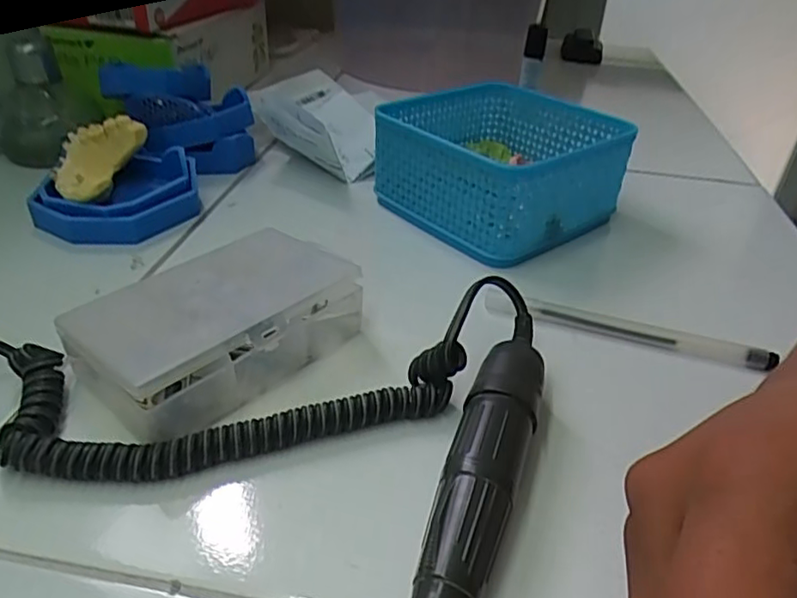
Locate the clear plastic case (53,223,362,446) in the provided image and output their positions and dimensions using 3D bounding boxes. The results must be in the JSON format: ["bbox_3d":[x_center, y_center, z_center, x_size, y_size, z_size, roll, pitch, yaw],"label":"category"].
[{"bbox_3d":[-0.081,0.011,0.274,0.072,0.037,0.120,28,42,31],"label":"clear plastic case"}]

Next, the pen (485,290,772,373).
[{"bbox_3d":[0.114,0.016,0.309,0.139,0.011,0.010,13,36,14],"label":"pen"}]

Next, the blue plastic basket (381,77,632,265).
[{"bbox_3d":[0.068,-0.091,0.411,0.132,0.064,0.131,-25,44,-33],"label":"blue plastic basket"}]

